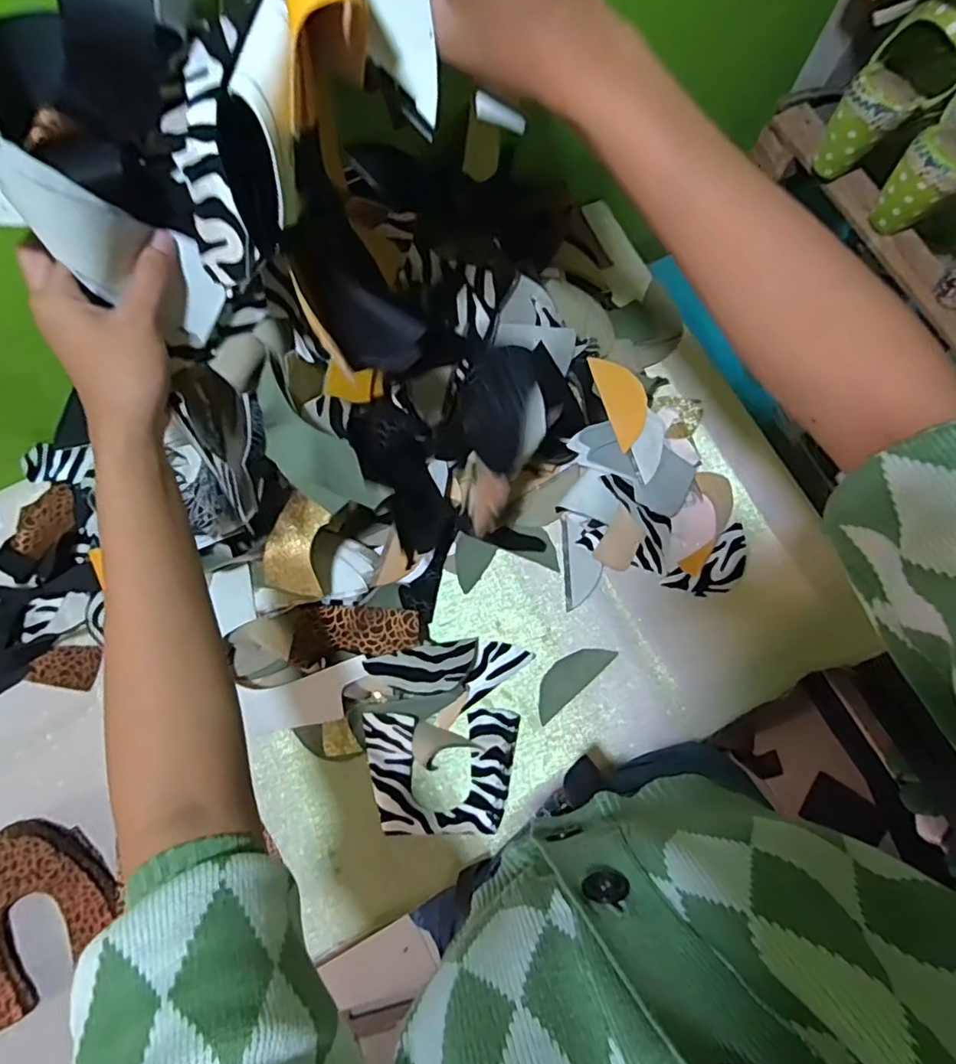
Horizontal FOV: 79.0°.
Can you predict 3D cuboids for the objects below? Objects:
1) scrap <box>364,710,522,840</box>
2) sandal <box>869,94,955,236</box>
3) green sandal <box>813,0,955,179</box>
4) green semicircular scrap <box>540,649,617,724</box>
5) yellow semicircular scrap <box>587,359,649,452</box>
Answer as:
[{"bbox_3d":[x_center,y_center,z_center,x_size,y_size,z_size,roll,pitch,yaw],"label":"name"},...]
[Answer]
[{"bbox_3d":[-0.037,0.244,0.585,0.151,0.026,0.117,-1,77,0],"label":"scrap"},{"bbox_3d":[0.431,-0.333,0.519,0.082,0.145,0.078,43,81,9],"label":"sandal"},{"bbox_3d":[0.368,-0.404,0.533,0.055,0.149,0.077,-11,75,-31],"label":"green sandal"},{"bbox_3d":[0.098,0.153,0.615,0.102,0.004,0.036,-41,80,-9],"label":"green semicircular scrap"},{"bbox_3d":[0.155,-0.142,0.616,0.043,0.005,0.100,-21,97,13],"label":"yellow semicircular scrap"}]

